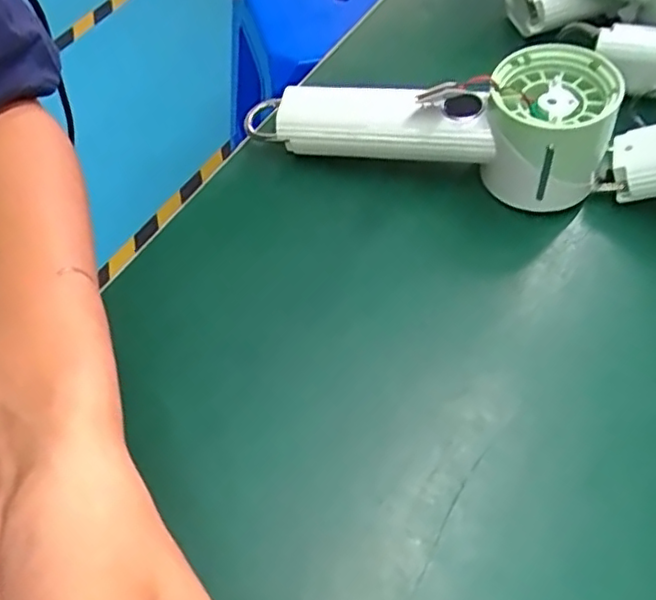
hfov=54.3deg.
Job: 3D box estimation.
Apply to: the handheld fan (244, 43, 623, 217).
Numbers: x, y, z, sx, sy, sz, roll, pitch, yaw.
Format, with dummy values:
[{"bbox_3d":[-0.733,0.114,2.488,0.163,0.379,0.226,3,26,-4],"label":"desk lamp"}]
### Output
[{"bbox_3d":[0.050,-0.095,0.347,0.193,0.066,0.060,8,57,18],"label":"handheld fan"}]

